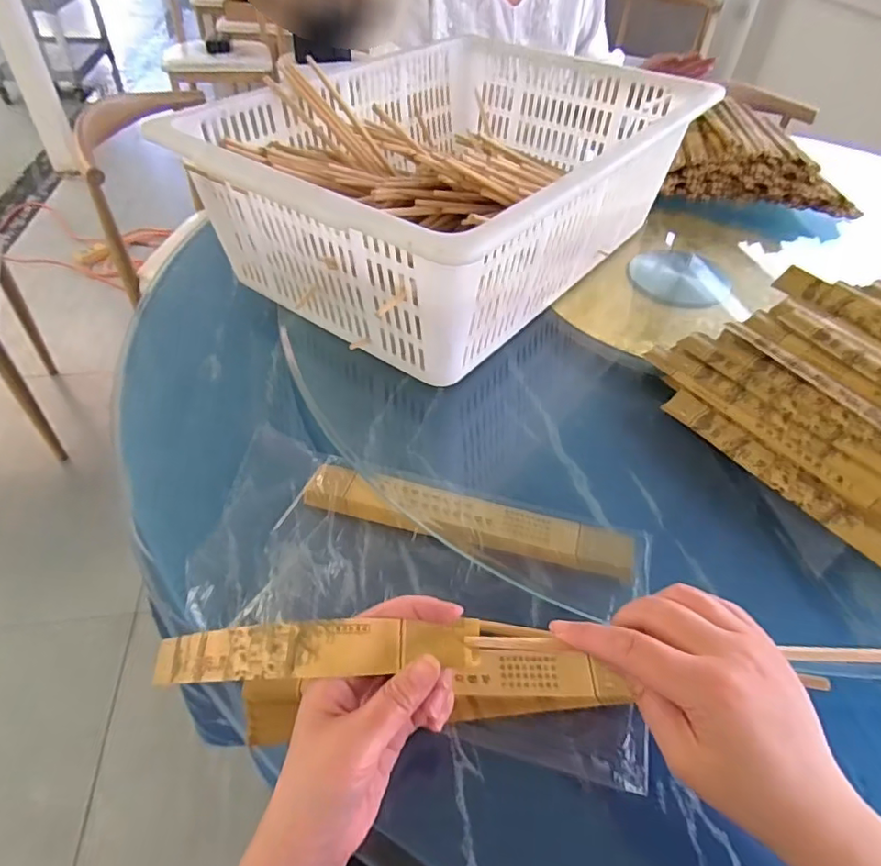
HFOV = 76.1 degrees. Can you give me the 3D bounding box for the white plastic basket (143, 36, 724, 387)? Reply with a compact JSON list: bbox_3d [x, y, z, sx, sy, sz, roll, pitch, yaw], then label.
[{"bbox_3d":[0.017,-0.254,0.617,0.352,0.187,0.481,32,53,24],"label":"white plastic basket"}]

